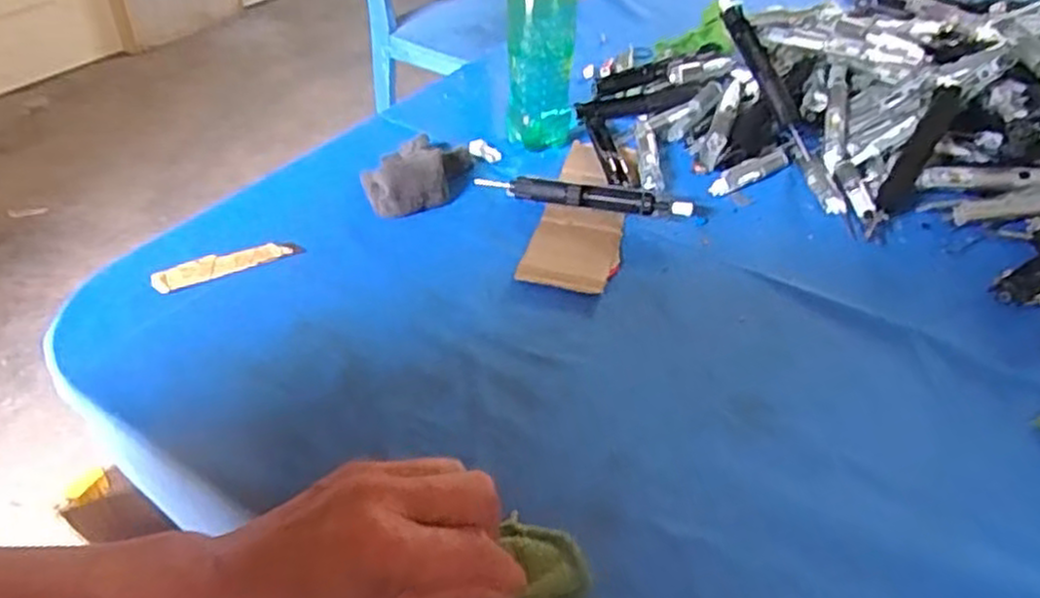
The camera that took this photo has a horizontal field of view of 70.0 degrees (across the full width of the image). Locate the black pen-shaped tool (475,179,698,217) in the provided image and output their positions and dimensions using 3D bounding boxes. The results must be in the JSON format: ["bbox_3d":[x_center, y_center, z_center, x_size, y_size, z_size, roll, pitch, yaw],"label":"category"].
[{"bbox_3d":[0.052,-0.087,0.632,0.182,0.020,0.020,10,41,12],"label":"black pen-shaped tool"}]

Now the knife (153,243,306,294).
[{"bbox_3d":[-0.223,-0.028,0.567,0.107,0.012,0.022,-21,45,-23],"label":"knife"}]

